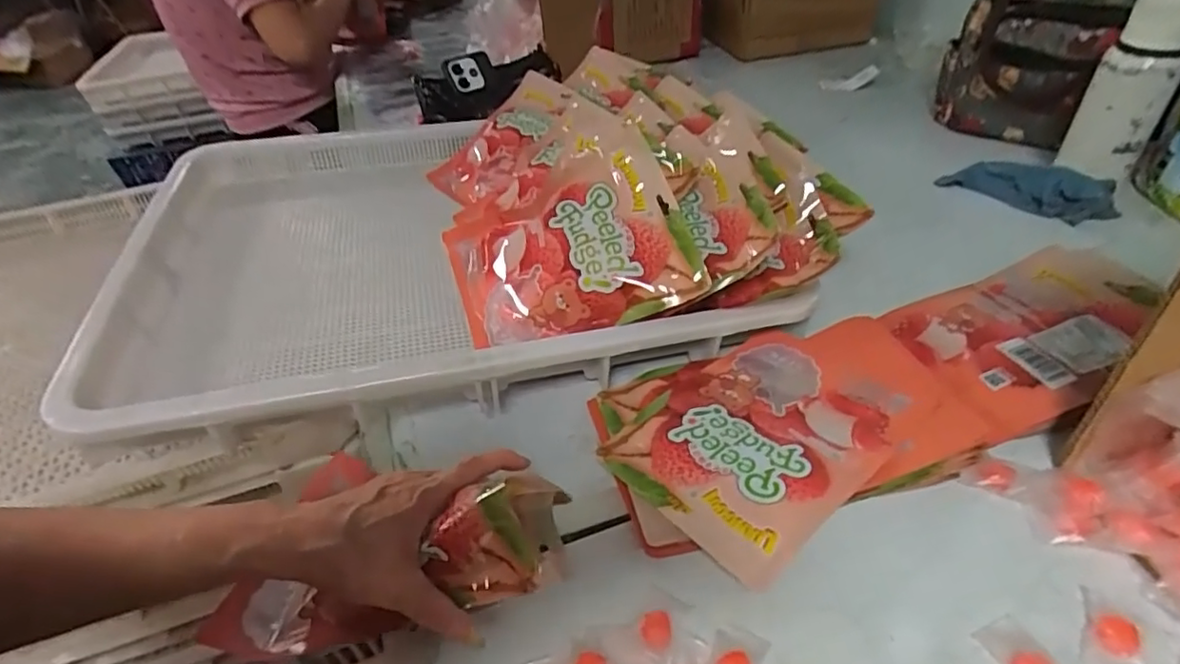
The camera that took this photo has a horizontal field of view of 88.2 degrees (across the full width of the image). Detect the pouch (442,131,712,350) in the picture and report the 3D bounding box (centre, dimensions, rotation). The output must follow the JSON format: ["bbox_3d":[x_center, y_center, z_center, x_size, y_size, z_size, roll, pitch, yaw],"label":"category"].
[{"bbox_3d":[-0.024,-0.061,0.523,0.213,0.028,0.138,-20,75,17],"label":"pouch"}]

